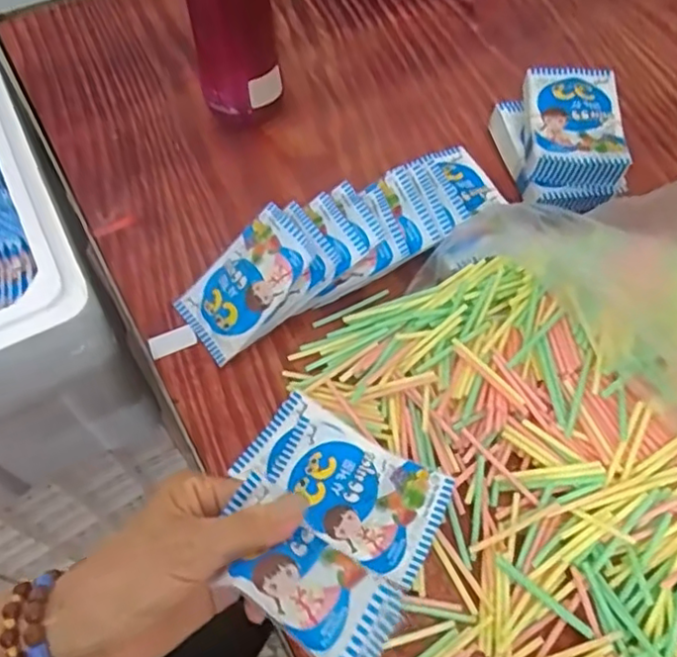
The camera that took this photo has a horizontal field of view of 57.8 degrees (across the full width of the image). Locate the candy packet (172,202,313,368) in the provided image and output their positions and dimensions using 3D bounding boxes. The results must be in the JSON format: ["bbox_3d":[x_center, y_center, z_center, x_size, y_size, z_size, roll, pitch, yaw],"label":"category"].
[{"bbox_3d":[-0.064,-0.031,0.429,0.101,0.012,0.061,-44,65,9],"label":"candy packet"}]

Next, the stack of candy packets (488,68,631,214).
[{"bbox_3d":[0.181,-0.151,0.494,0.080,0.051,0.115,1,59,1],"label":"stack of candy packets"}]

